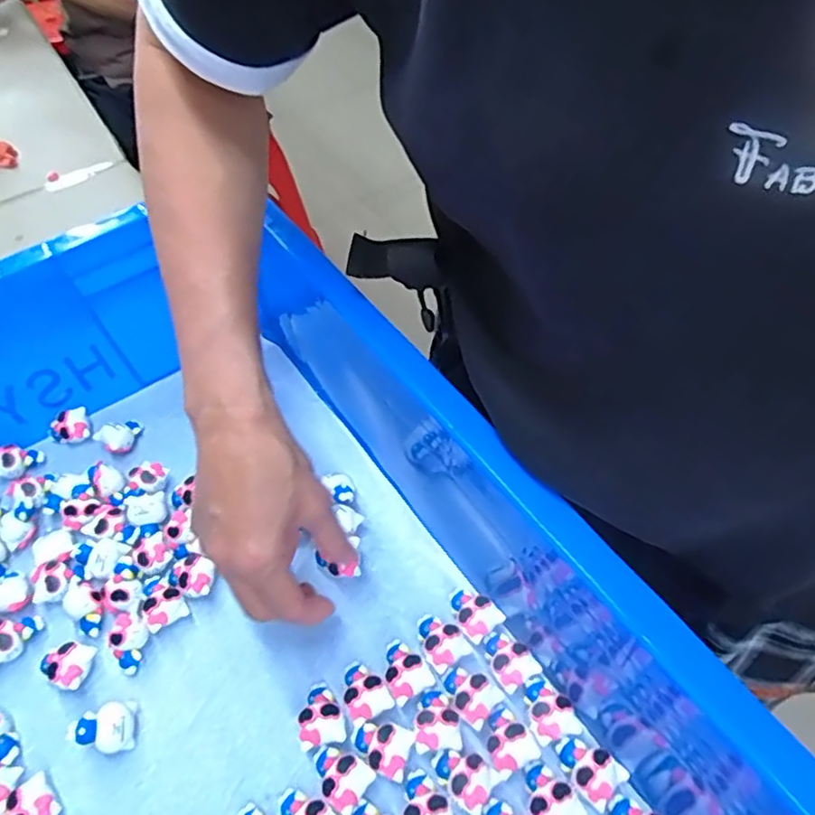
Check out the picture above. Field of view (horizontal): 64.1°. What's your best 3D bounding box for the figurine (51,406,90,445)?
[{"bbox_3d":[-0.264,0.013,0.509,0.030,0.017,0.023,-39,58,-23],"label":"figurine"}]

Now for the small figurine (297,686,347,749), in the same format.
[{"bbox_3d":[-0.050,0.176,0.370,0.024,0.021,0.034,-24,53,-13],"label":"small figurine"}]

